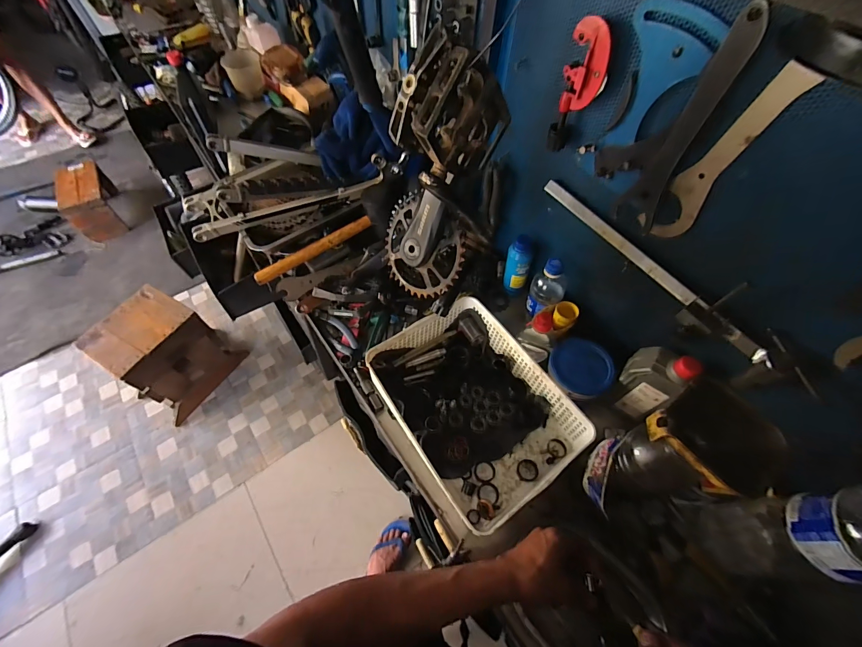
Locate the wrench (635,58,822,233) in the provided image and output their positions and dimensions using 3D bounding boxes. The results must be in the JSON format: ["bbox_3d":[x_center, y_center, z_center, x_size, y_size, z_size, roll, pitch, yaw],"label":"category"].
[{"bbox_3d":[0.319,-0.172,0.405,0.011,0.206,0.050,-24,70,-15],"label":"wrench"}]

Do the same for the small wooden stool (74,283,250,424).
[{"bbox_3d":[-1.046,0.118,1.453,0.255,0.400,0.350,26,61,15],"label":"small wooden stool"}]

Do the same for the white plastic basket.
[{"bbox_3d":[0.070,0.134,0.629,0.253,0.080,0.329,-32,64,-19],"label":"white plastic basket"}]

